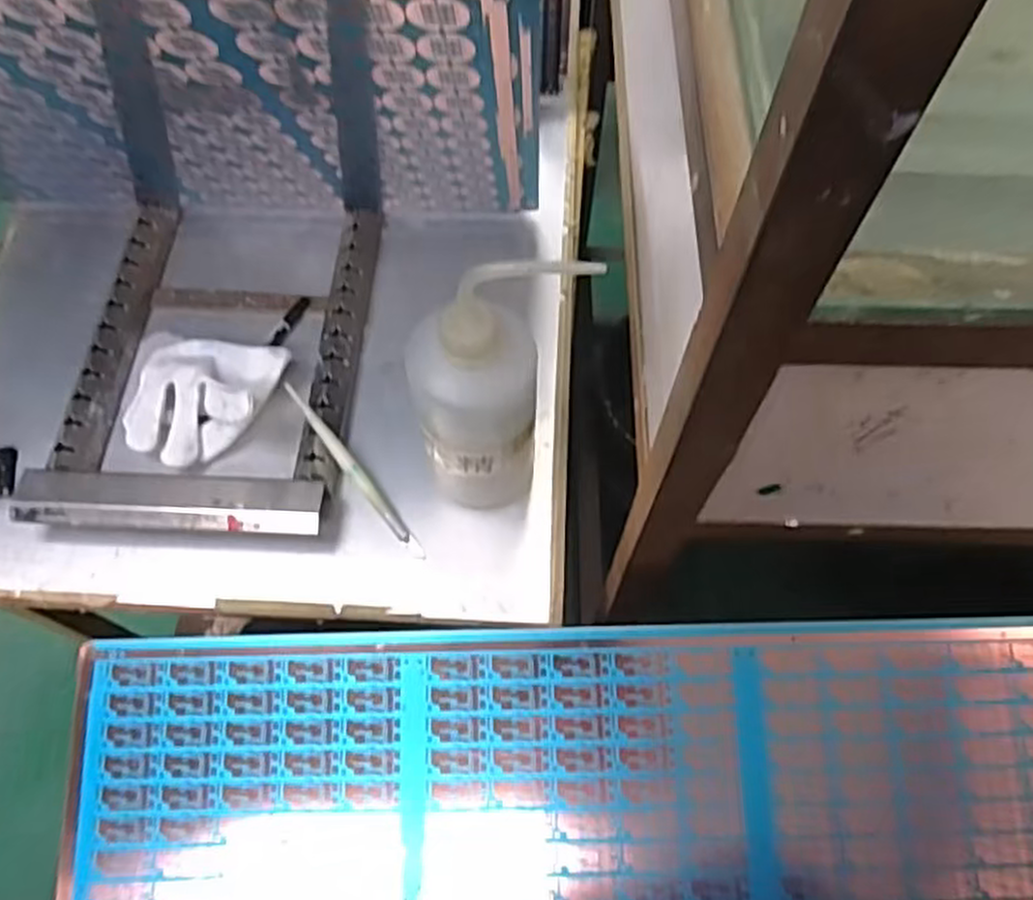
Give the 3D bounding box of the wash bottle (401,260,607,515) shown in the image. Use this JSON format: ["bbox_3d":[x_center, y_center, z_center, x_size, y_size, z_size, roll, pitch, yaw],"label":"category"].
[{"bbox_3d":[-0.008,-0.024,0.455,0.108,0.197,0.060,-11,64,-6],"label":"wash bottle"}]

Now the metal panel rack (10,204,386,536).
[{"bbox_3d":[-0.214,-0.071,0.563,0.195,0.034,0.278,3,64,2],"label":"metal panel rack"}]

